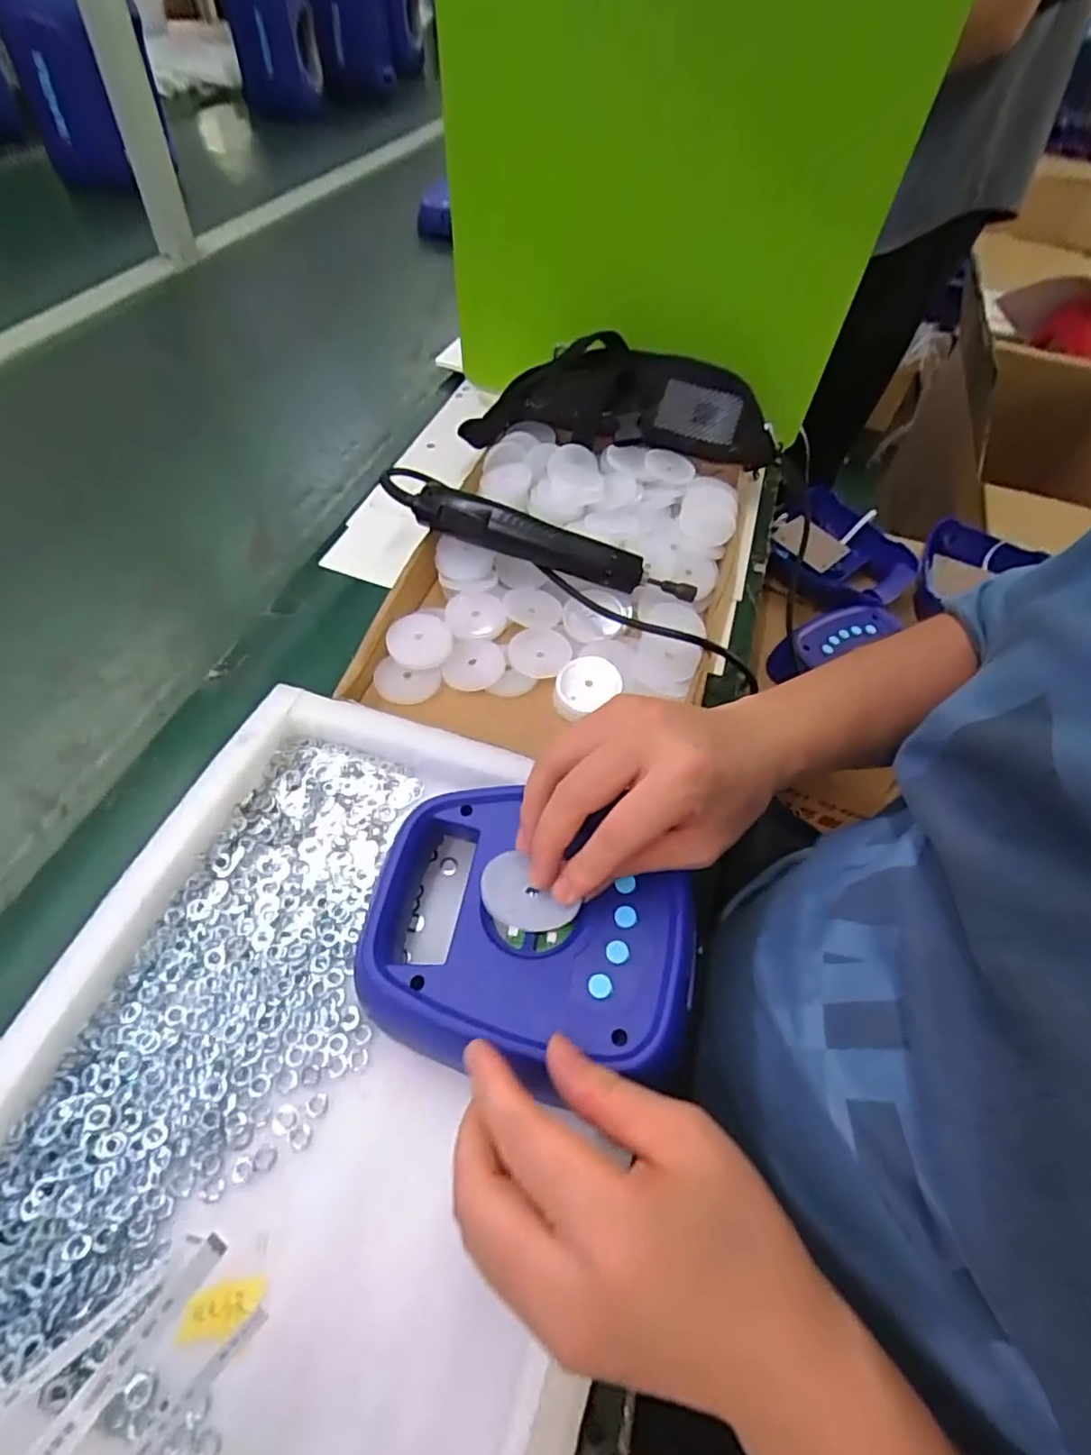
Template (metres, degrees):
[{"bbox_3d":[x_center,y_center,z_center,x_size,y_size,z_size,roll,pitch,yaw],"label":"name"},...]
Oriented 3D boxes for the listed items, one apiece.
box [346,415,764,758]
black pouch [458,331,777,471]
[{"bbox_3d":[0.022,-0.143,0.553,0.306,0.054,0.370,13,54,4],"label":"box"},{"bbox_3d":[0.074,-0.322,0.644,0.309,0.086,0.108,-3,55,-8],"label":"black pouch"}]

